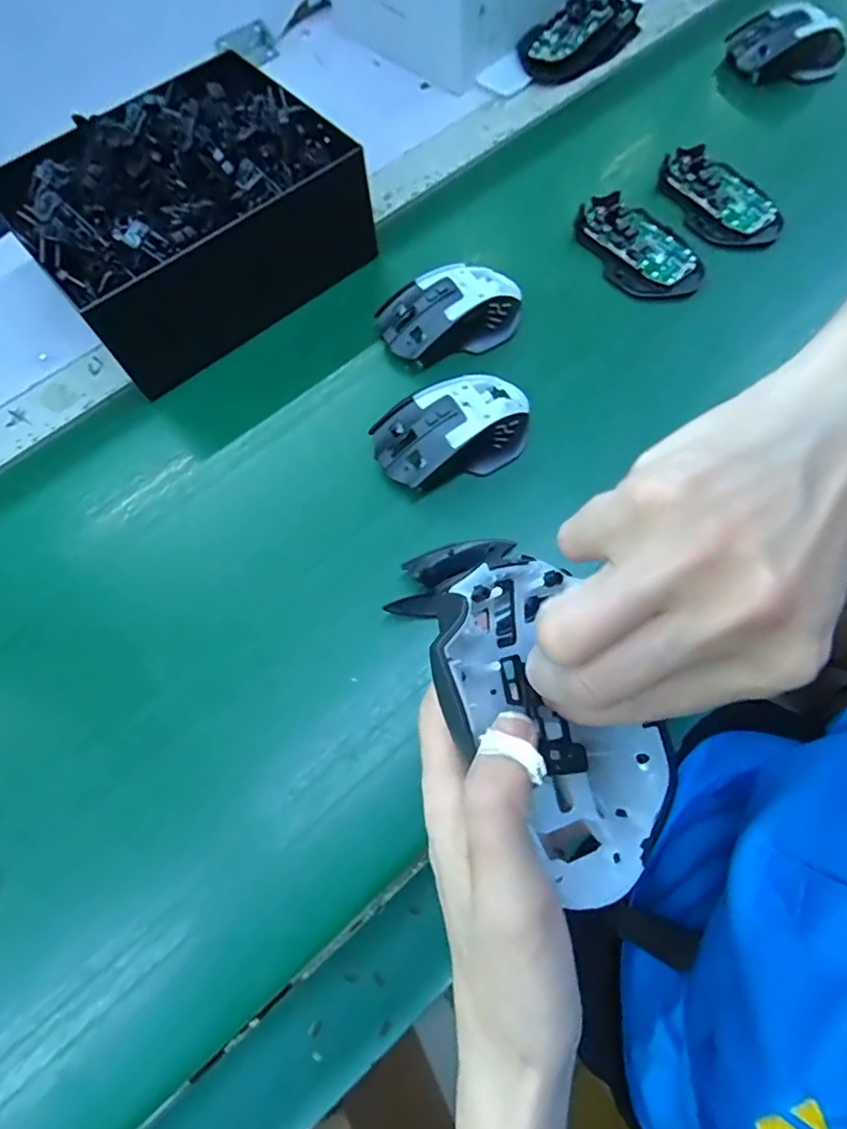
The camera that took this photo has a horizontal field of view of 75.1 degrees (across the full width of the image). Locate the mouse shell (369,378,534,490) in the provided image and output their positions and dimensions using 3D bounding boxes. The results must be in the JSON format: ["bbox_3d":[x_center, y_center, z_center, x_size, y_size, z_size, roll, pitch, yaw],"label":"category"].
[{"bbox_3d":[0.023,-0.093,0.386,0.111,0.045,0.062,-27,70,-8],"label":"mouse shell"}]

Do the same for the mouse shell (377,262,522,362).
[{"bbox_3d":[0.023,-0.196,0.427,0.114,0.038,0.064,-19,69,-5],"label":"mouse shell"}]

